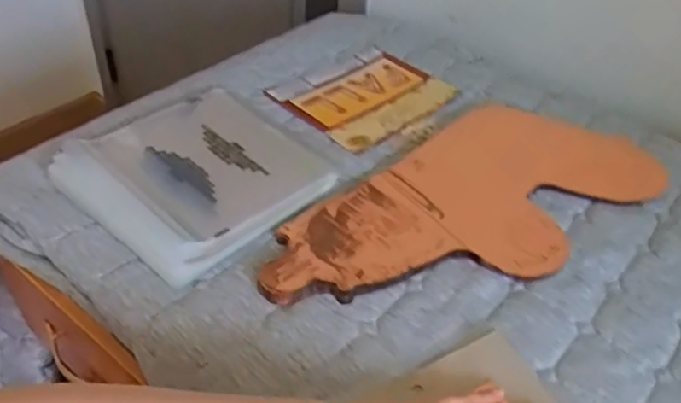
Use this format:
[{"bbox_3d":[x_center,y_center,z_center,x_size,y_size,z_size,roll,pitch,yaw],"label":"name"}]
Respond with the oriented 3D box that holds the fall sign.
[{"bbox_3d":[0.033,-0.134,0.771,0.191,0.008,0.166,-29,51,-31],"label":"fall sign"}]

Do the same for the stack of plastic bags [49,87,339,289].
[{"bbox_3d":[-0.142,-0.036,0.623,0.214,0.032,0.219,32,50,30],"label":"stack of plastic bags"}]

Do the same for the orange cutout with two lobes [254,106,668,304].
[{"bbox_3d":[0.128,0.002,0.617,0.439,0.006,0.202,-26,51,-30],"label":"orange cutout with two lobes"}]

